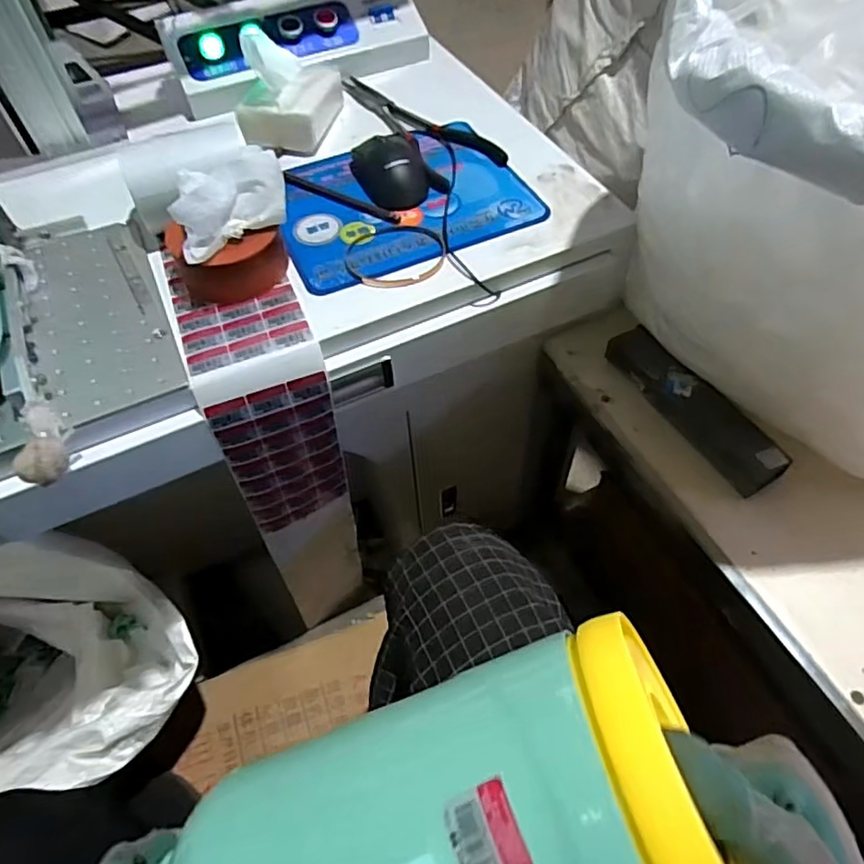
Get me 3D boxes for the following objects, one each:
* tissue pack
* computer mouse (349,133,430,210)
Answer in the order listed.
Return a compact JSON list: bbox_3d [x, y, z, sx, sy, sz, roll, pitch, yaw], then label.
[{"bbox_3d":[-0.160,-0.391,0.682,0.082,0.096,0.129,10,56,9],"label":"tissue pack"},{"bbox_3d":[-0.043,-0.286,0.646,0.081,0.031,0.121,-14,56,-8],"label":"computer mouse"}]

